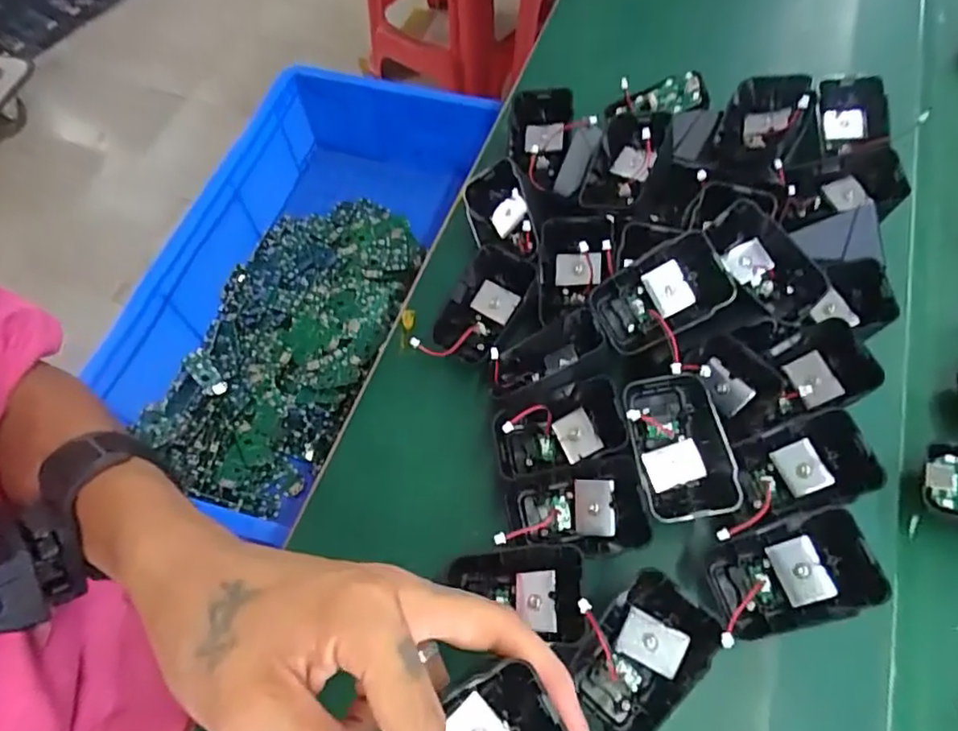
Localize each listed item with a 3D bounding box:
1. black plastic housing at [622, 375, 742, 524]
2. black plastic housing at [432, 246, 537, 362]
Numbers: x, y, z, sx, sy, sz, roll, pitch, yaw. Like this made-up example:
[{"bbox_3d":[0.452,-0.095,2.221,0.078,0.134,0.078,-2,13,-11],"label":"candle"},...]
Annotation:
[{"bbox_3d":[0.098,0.042,0.299,0.046,0.026,0.068,-8,60,-1],"label":"black plastic housing"},{"bbox_3d":[0.002,-0.035,0.360,0.039,0.023,0.068,25,78,10],"label":"black plastic housing"}]

